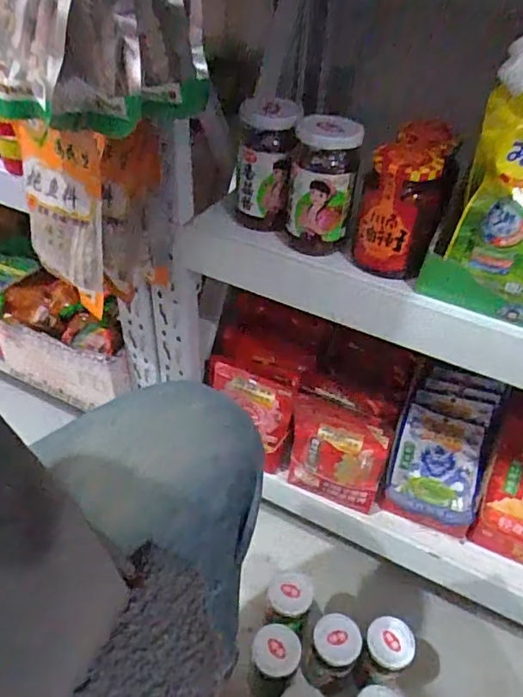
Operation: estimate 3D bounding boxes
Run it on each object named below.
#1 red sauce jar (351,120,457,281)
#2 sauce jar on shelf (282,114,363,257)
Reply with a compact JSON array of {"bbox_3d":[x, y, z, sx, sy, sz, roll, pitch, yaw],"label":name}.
[{"bbox_3d":[0.136,-0.132,0.494,0.077,0.113,0.085,19,44,16],"label":"red sauce jar"},{"bbox_3d":[0.053,-0.146,0.503,0.054,0.118,0.053,2,42,-2],"label":"sauce jar on shelf"}]

